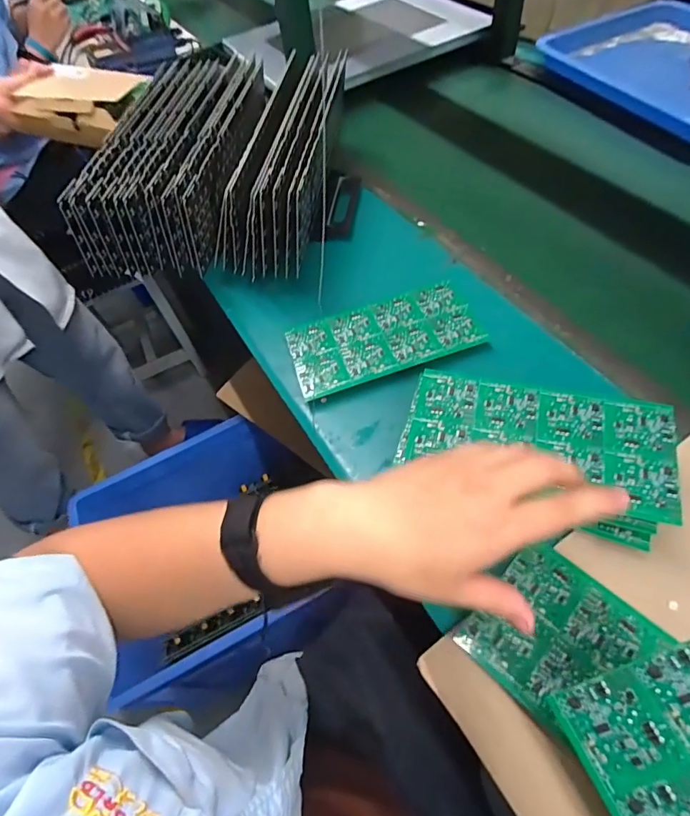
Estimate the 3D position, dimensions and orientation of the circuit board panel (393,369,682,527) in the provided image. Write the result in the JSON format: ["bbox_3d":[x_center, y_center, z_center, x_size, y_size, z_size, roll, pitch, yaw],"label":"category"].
[{"bbox_3d":[0.171,0.025,0.418,0.226,0.008,0.105,12,60,15],"label":"circuit board panel"}]

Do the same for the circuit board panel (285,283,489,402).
[{"bbox_3d":[0.045,-0.085,0.550,0.217,0.005,0.106,-17,58,-2],"label":"circuit board panel"}]

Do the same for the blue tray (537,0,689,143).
[{"bbox_3d":[0.588,-0.588,0.790,0.321,0.064,0.415,-20,53,-12],"label":"blue tray"}]

